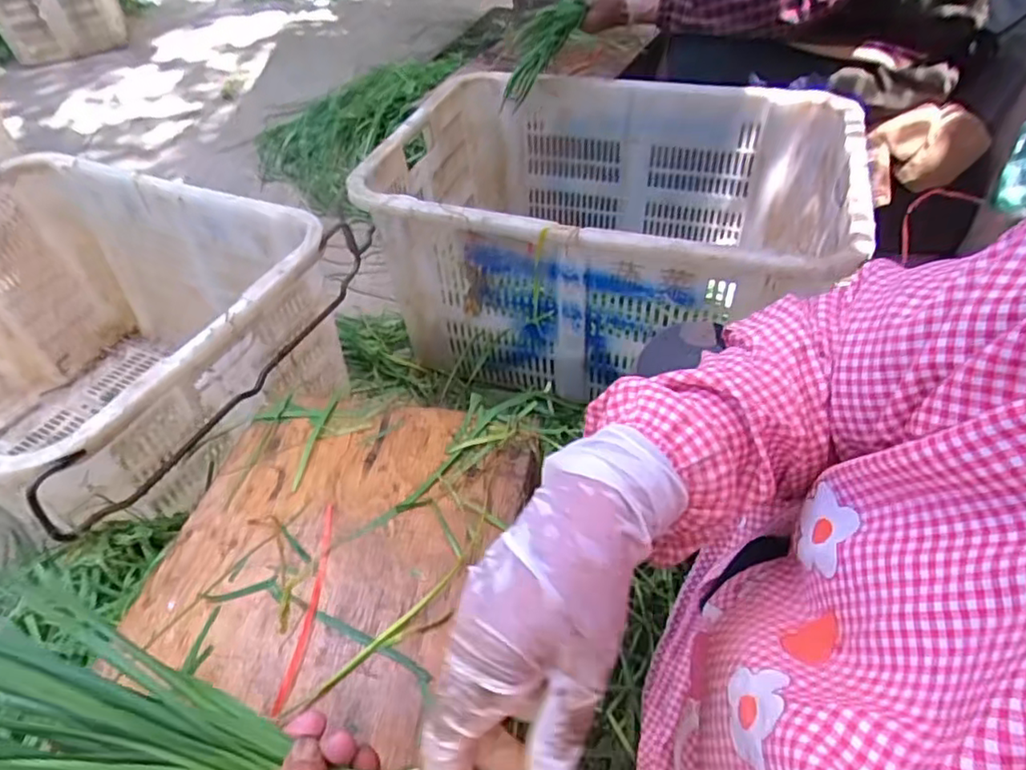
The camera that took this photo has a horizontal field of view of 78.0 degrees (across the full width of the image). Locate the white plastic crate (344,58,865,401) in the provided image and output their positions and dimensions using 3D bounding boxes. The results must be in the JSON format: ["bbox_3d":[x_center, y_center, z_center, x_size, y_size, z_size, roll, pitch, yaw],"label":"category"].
[{"bbox_3d":[0.153,-0.236,1.020,0.649,0.326,0.457,12,48,15],"label":"white plastic crate"}]

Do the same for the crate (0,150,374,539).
[{"bbox_3d":[-0.579,-0.027,0.913,0.685,0.336,0.466,18,49,20],"label":"crate"}]

